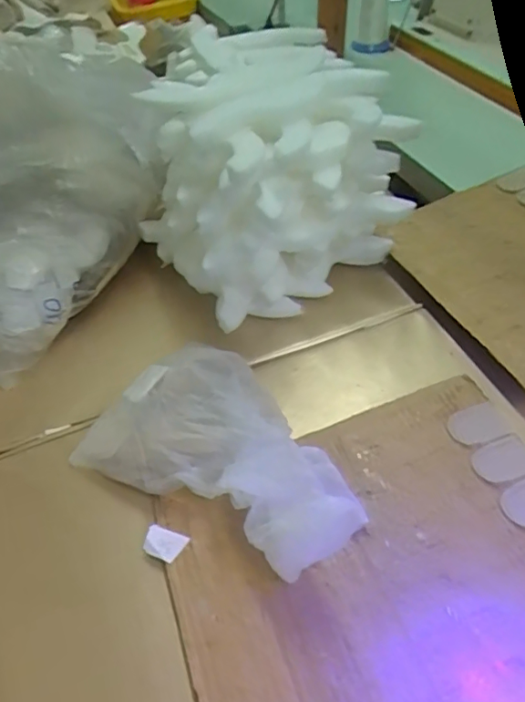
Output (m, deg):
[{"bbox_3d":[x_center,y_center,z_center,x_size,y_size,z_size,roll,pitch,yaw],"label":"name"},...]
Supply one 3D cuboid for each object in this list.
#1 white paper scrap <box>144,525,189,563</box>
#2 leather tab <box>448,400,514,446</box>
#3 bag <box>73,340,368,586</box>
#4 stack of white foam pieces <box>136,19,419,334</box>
[{"bbox_3d":[-0.070,0.137,0.389,0.028,0.004,0.020,20,58,10],"label":"white paper scrap"},{"bbox_3d":[0.175,0.059,0.442,0.048,0.004,0.032,-17,48,-11],"label":"leather tab"},{"bbox_3d":[-0.022,0.063,0.415,0.238,0.076,0.144,21,52,23],"label":"bag"},{"bbox_3d":[0.013,-0.167,0.563,0.237,0.186,0.189,-25,50,-18],"label":"stack of white foam pieces"}]

